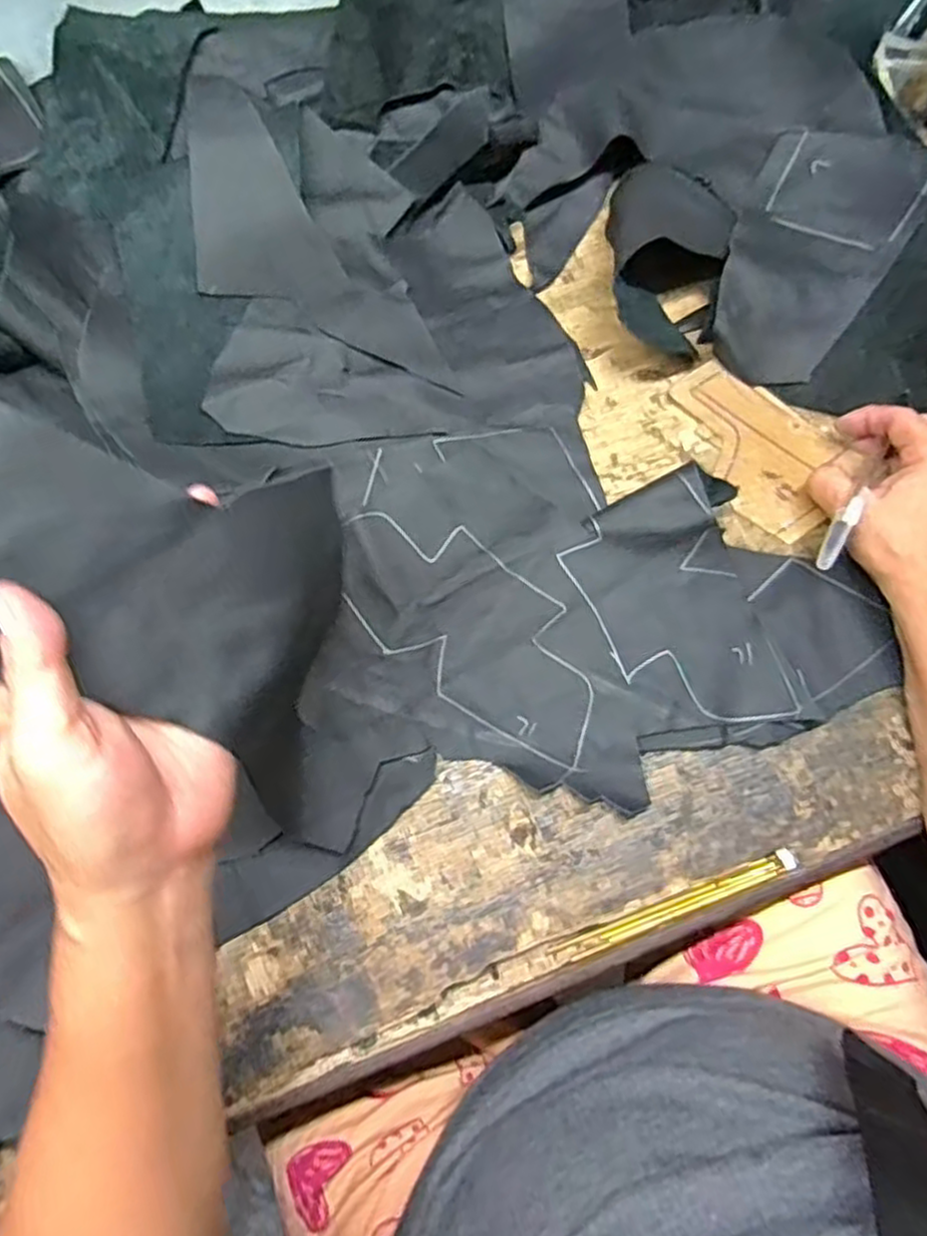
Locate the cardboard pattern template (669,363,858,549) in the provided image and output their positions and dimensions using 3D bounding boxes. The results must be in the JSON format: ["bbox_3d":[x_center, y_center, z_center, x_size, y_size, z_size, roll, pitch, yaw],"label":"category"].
[{"bbox_3d":[0.181,-0.108,0.463,0.119,0.007,0.074,41,84,15],"label":"cardboard pattern template"}]

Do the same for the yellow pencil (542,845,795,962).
[{"bbox_3d":[0.114,0.154,0.392,0.135,0.012,0.012,-21,71,-5],"label":"yellow pencil"}]

